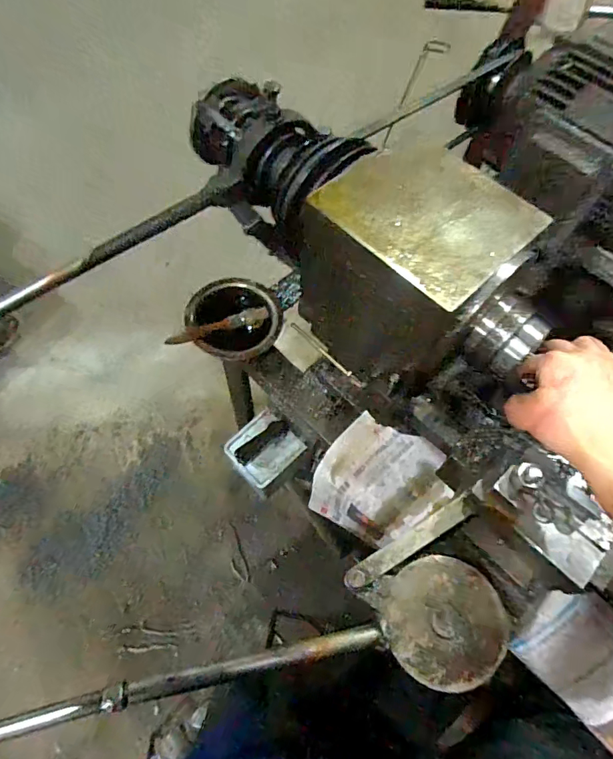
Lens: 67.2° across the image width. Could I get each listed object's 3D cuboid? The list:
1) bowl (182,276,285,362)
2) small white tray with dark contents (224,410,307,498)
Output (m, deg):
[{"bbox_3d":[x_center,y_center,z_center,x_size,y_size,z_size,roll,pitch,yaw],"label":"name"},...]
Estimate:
[{"bbox_3d":[-0.104,-0.090,0.663,0.131,0.055,0.121,1,63,-3],"label":"bowl"},{"bbox_3d":[-0.065,0.101,0.676,0.088,0.031,0.097,41,68,16],"label":"small white tray with dark contents"}]

